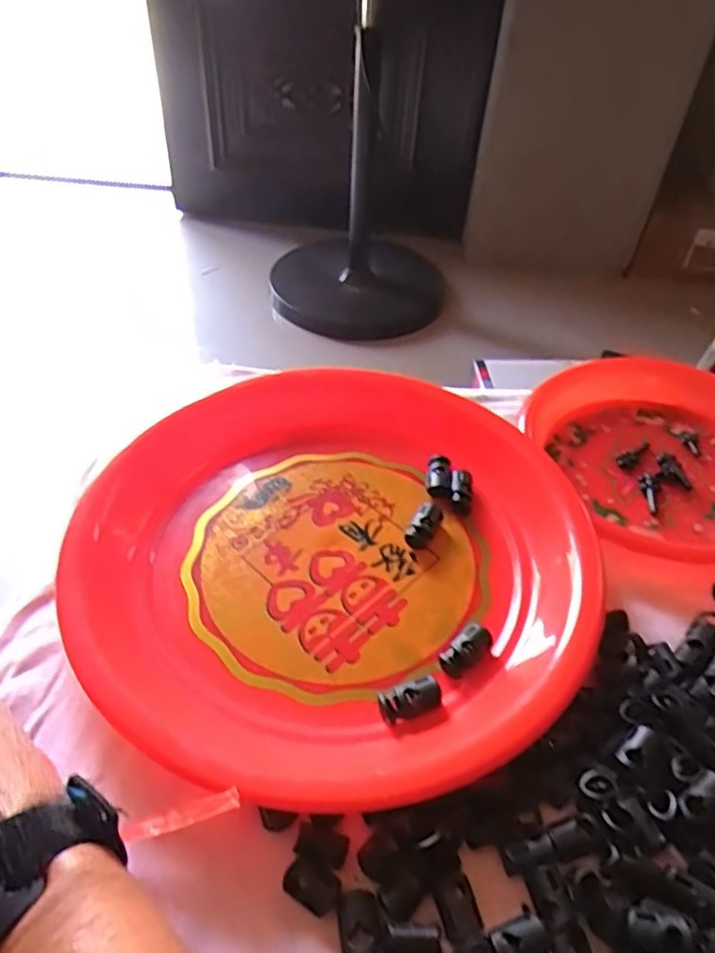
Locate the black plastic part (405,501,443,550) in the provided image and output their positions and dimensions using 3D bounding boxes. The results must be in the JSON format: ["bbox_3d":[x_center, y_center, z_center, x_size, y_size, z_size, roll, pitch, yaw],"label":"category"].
[{"bbox_3d":[0.037,0.026,0.350,0.013,0.012,0.029,21,48,18],"label":"black plastic part"}]

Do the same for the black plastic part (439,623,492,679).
[{"bbox_3d":[0.051,0.082,0.300,0.028,0.011,0.014,-30,53,-28],"label":"black plastic part"}]

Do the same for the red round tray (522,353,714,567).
[{"bbox_3d":[0.181,-0.018,0.394,0.148,0.035,0.149,1,45,-1],"label":"red round tray"}]

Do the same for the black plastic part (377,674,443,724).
[{"bbox_3d":[0.024,0.098,0.285,0.027,0.008,0.013,-13,47,-15],"label":"black plastic part"}]

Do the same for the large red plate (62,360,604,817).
[{"bbox_3d":[-0.009,0.033,0.335,0.243,0.027,0.261,1,45,-1],"label":"large red plate"}]

